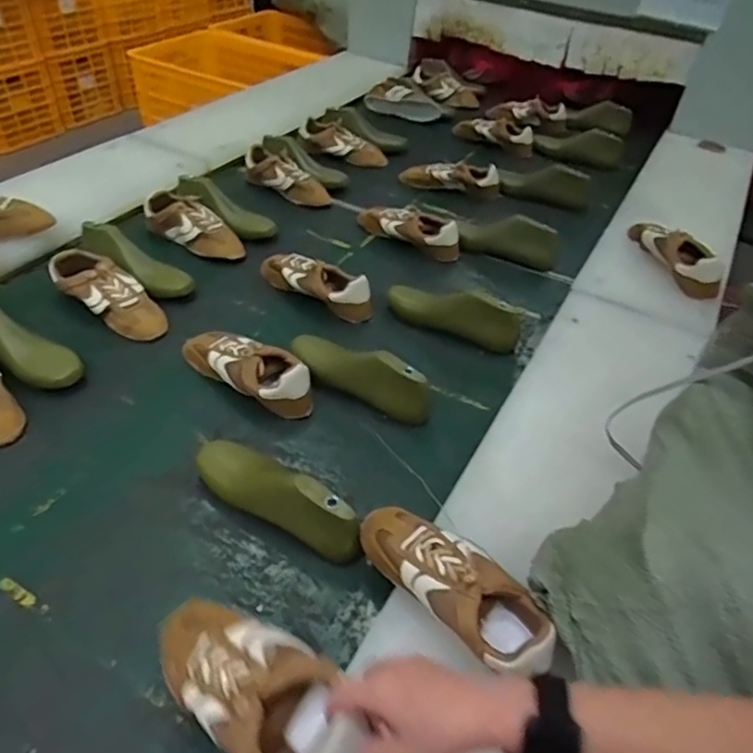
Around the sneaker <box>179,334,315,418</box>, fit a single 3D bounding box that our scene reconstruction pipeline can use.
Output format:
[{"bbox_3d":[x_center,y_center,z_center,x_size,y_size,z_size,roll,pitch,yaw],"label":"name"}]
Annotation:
[{"bbox_3d":[-0.190,-0.016,0.850,0.230,0.063,0.094,23,46,17],"label":"sneaker"}]

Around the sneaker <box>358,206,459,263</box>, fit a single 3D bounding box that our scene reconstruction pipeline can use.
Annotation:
[{"bbox_3d":[0.068,-0.300,1.185,0.232,0.081,0.091,30,48,27],"label":"sneaker"}]

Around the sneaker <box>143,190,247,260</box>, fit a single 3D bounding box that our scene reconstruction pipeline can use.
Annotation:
[{"bbox_3d":[-0.342,-0.286,1.112,0.219,0.069,0.084,24,46,18],"label":"sneaker"}]

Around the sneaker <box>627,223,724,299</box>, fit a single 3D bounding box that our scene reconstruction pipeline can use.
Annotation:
[{"bbox_3d":[0.564,-0.229,1.086,0.085,0.066,0.241,-5,42,-10],"label":"sneaker"}]

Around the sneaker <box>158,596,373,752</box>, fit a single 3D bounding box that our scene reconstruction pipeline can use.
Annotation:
[{"bbox_3d":[-0.098,0.261,0.483,0.218,0.073,0.090,19,43,33],"label":"sneaker"}]

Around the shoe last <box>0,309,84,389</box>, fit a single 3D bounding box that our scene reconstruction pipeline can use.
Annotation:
[{"bbox_3d":[-0.521,-0.055,0.848,0.225,0.075,0.080,32,49,25],"label":"shoe last"}]

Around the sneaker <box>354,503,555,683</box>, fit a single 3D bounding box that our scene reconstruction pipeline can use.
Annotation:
[{"bbox_3d":[0.077,0.202,0.580,0.079,0.067,0.218,-28,53,-31],"label":"sneaker"}]

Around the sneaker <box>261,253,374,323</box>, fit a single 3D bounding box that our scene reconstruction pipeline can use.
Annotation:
[{"bbox_3d":[-0.111,-0.168,1.013,0.224,0.070,0.069,31,49,25],"label":"sneaker"}]

